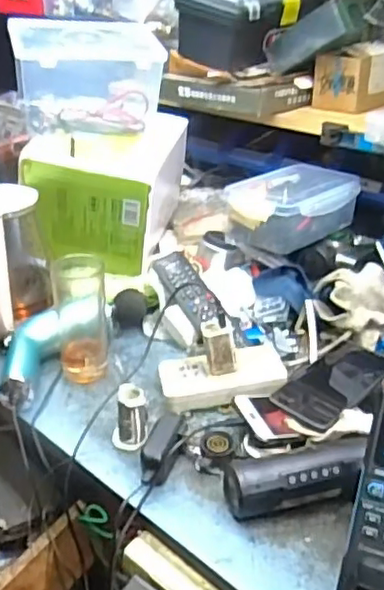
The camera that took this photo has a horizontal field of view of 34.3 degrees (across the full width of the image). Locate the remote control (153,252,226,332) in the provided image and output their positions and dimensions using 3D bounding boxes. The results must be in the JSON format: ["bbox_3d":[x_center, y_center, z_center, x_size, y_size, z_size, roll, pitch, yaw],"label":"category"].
[{"bbox_3d":[-0.005,-0.006,0.859,0.052,0.022,0.137,-18,57,-31],"label":"remote control"}]

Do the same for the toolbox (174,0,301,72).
[{"bbox_3d":[0.086,-0.464,1.061,0.149,0.126,0.182,22,35,35],"label":"toolbox"}]

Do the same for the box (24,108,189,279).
[{"bbox_3d":[-0.125,-0.167,0.988,0.190,0.178,0.230,5,28,10],"label":"box"}]

